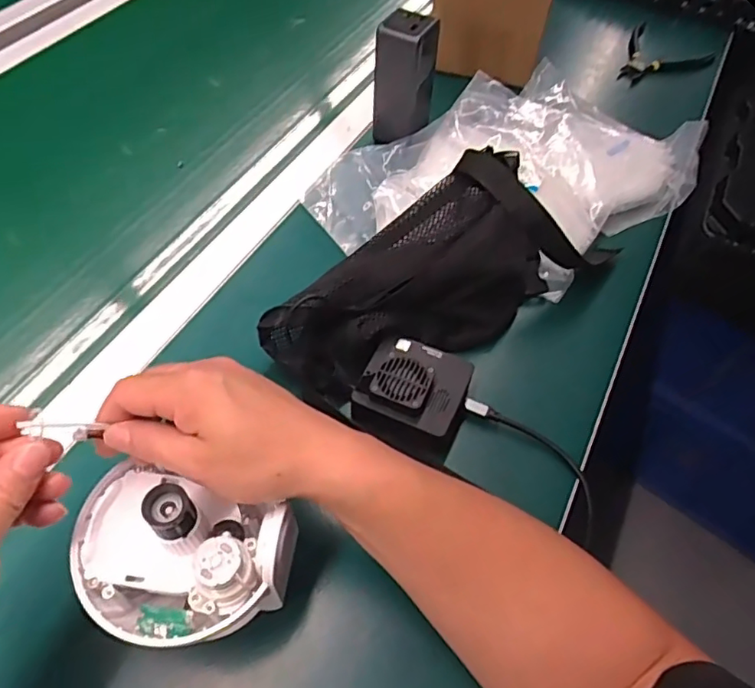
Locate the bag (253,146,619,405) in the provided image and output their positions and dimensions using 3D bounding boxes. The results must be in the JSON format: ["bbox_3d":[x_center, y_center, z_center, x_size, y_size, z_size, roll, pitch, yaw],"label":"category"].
[{"bbox_3d":[0.042,-0.060,0.482,0.286,0.087,0.126,-30,61,-21],"label":"bag"}]

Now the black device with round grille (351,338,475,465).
[{"bbox_3d":[0.028,0.035,0.442,0.081,0.036,0.078,17,56,9],"label":"black device with round grille"}]

